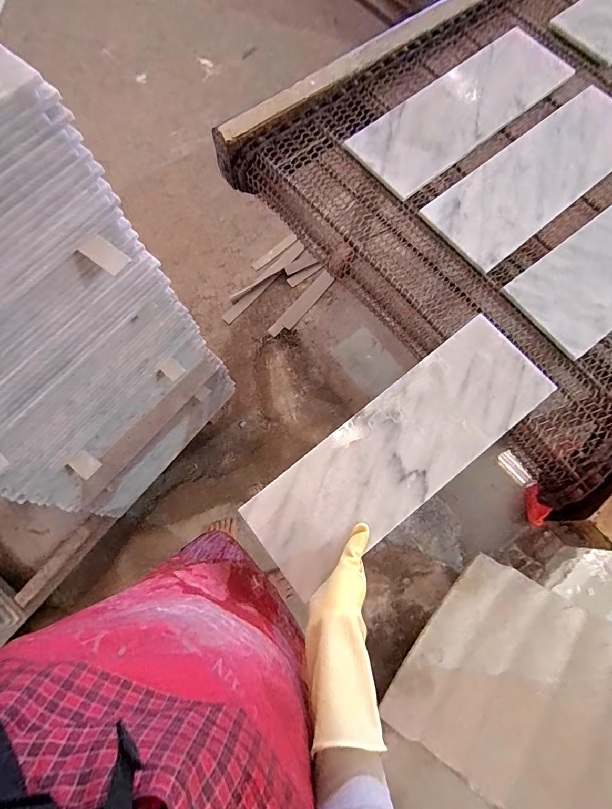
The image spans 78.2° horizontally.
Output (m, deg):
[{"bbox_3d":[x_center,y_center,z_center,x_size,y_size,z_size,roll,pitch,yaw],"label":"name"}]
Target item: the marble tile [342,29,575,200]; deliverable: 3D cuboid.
[{"bbox_3d":[0.315,-0.590,0.743,0.522,0.011,0.169,-39,76,-13],"label":"marble tile"}]

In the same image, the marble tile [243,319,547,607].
[{"bbox_3d":[0.136,0.068,0.547,0.464,0.015,0.160,-37,75,-5],"label":"marble tile"}]

